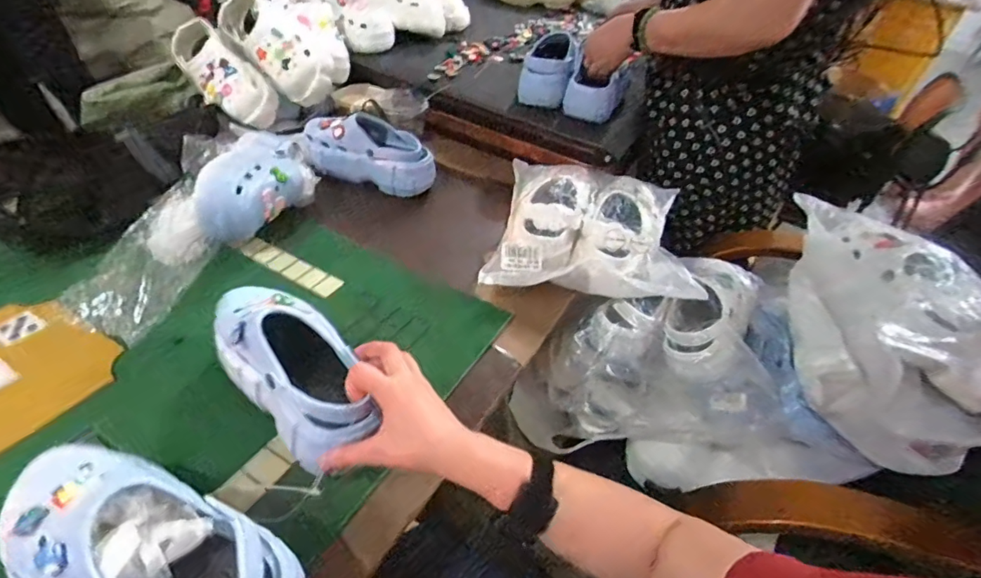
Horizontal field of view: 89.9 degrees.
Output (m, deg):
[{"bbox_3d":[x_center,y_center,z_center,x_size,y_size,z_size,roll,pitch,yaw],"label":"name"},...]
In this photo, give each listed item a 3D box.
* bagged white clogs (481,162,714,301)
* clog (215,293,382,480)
[{"bbox_3d":[0.167,-0.125,0.809,0.305,0.099,0.354,9,44,2],"label":"bagged white clogs"},{"bbox_3d":[-0.207,0.074,0.512,0.097,0.094,0.250,-28,45,-31],"label":"clog"}]

